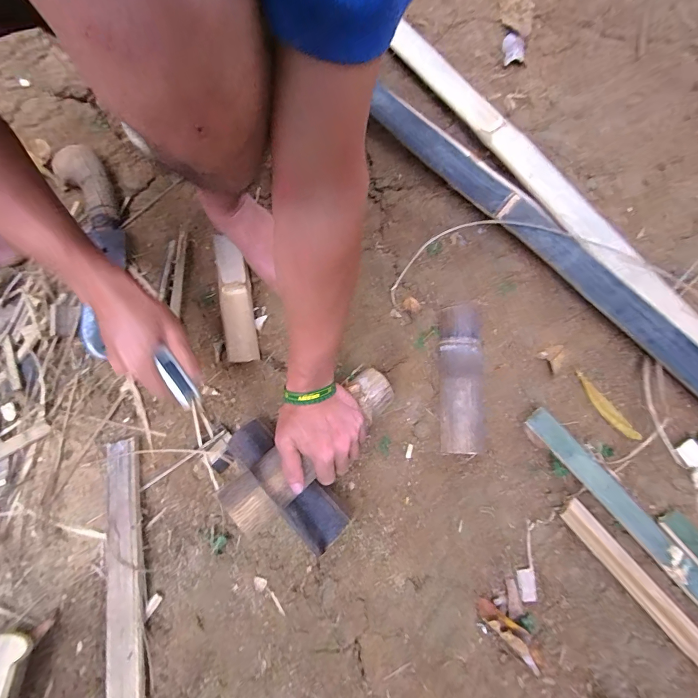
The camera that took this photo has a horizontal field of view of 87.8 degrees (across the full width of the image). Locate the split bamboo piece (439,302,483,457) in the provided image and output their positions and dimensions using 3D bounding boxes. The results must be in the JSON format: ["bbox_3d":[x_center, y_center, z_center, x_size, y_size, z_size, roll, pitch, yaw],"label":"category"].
[{"bbox_3d":[0.159,0.037,0.512,0.060,0.031,0.209,4,78,-2],"label":"split bamboo piece"}]

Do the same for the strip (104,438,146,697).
[{"bbox_3d":[-0.278,0.328,0.446,0.045,0.012,0.418,-11,71,-7],"label":"strip"}]

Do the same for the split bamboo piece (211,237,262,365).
[{"bbox_3d":[-0.177,-0.080,0.563,0.043,0.023,0.201,-11,79,-5],"label":"split bamboo piece"}]

